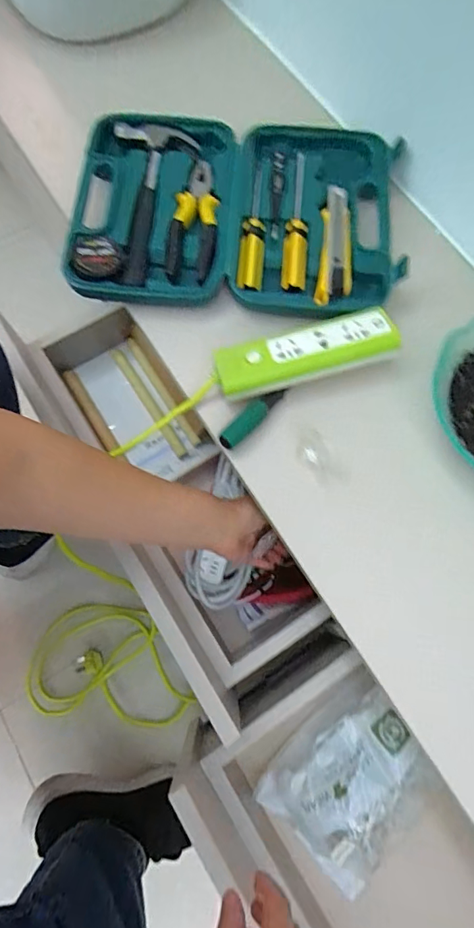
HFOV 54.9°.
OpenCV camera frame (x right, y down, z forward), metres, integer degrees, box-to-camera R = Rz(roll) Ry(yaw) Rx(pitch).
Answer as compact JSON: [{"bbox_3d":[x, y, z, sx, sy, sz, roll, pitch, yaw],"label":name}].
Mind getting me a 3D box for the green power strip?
[{"bbox_3d":[0.067,-0.108,0.444,0.173,0.024,0.054,-13,74,-4],"label":"green power strip"}]

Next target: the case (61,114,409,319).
[{"bbox_3d":[-0.003,-0.279,0.522,0.353,0.050,0.256,7,74,2],"label":"case"}]

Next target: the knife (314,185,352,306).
[{"bbox_3d":[0.107,-0.237,0.496,0.036,0.020,0.158,6,74,2],"label":"knife"}]

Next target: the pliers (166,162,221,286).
[{"bbox_3d":[-0.047,-0.273,0.509,0.051,0.027,0.155,7,74,2],"label":"pliers"}]

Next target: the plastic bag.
[{"bbox_3d":[0.144,0.382,0.559,0.152,0.064,0.203,40,78,11],"label":"plastic bag"}]

